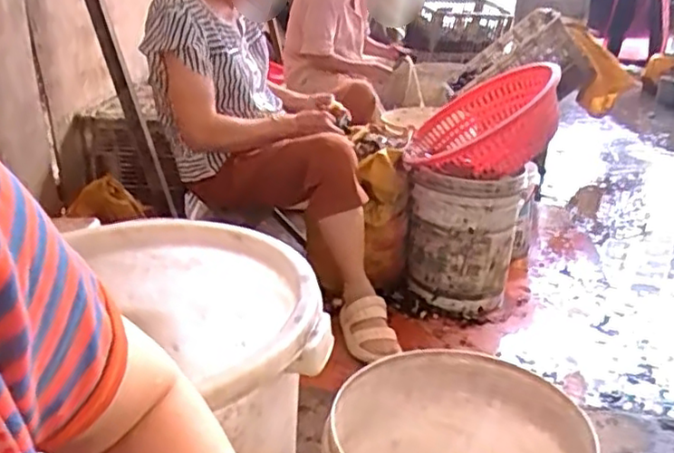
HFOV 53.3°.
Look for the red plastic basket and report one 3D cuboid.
[{"bbox_3d":[0.398,-0.280,1.801,0.417,0.181,0.543,-18,17,21],"label":"red plastic basket"}]

